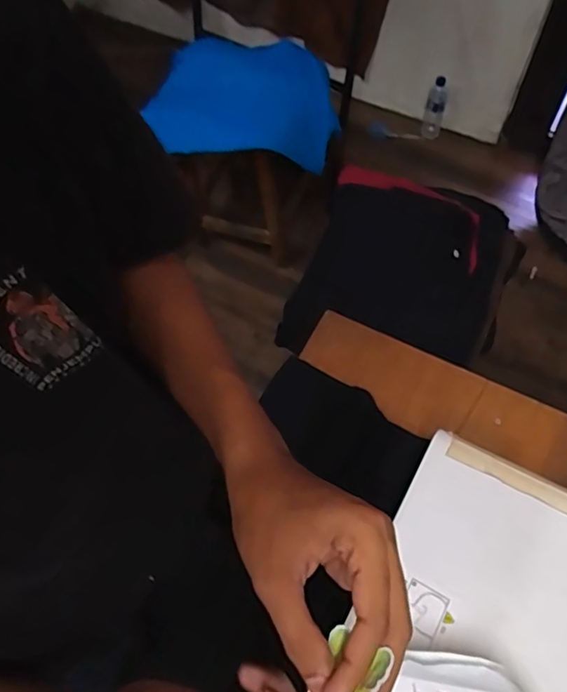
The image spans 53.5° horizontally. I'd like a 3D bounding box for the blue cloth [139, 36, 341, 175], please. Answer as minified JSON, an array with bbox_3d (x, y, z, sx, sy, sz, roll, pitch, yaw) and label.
[{"bbox_3d":[-0.090,-0.631,1.488,0.463,0.173,0.334,24,67,15],"label":"blue cloth"}]

